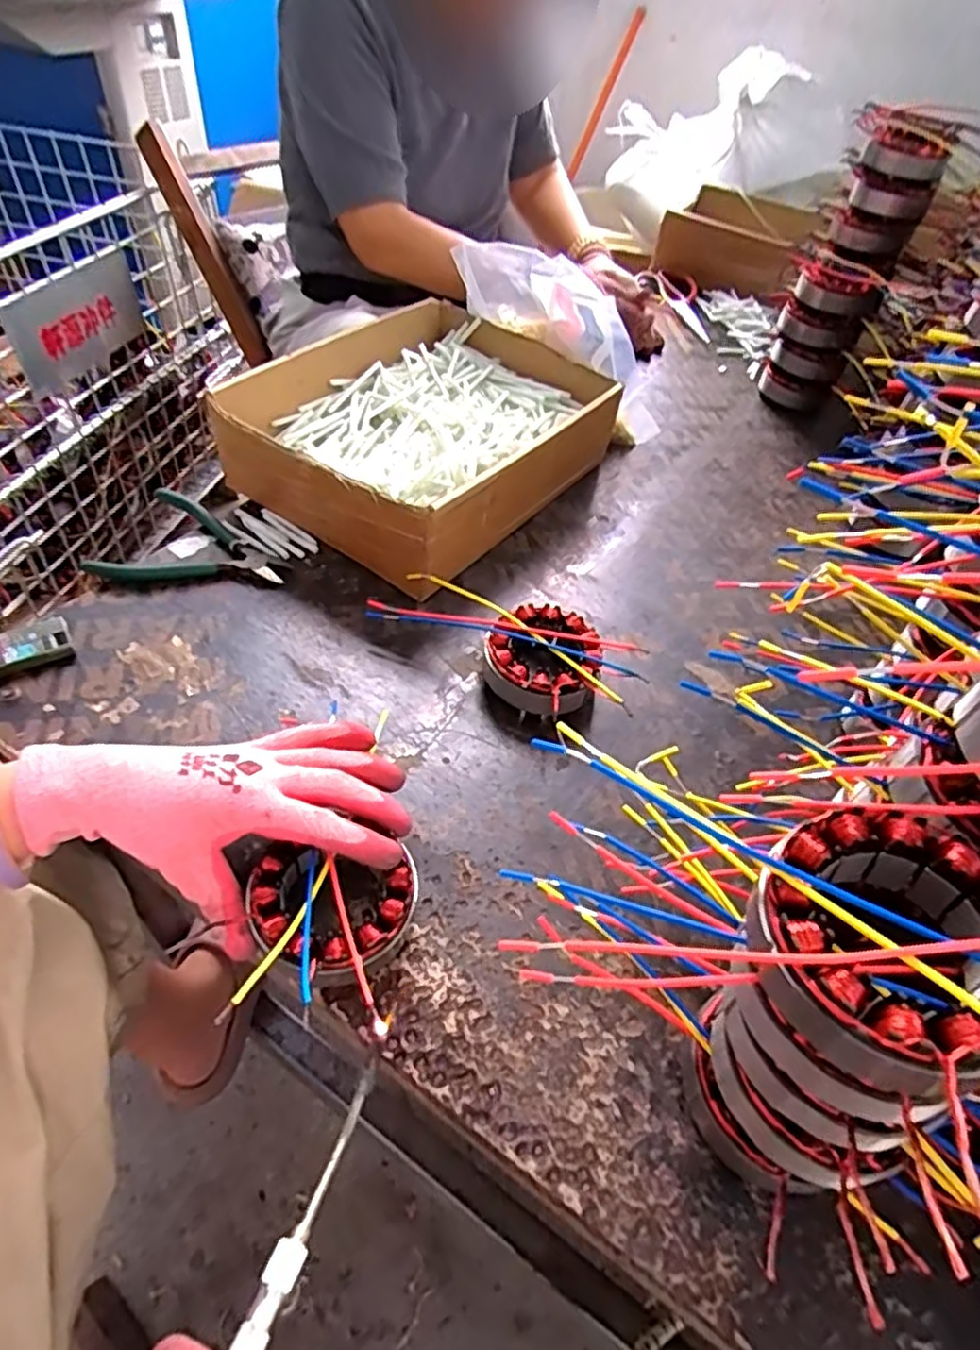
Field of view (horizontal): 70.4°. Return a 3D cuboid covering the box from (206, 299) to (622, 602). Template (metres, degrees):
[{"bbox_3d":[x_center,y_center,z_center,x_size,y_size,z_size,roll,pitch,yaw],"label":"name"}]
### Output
[{"bbox_3d":[-0.055,-0.232,0.658,0.243,0.095,0.321,30,52,19],"label":"box"}]

